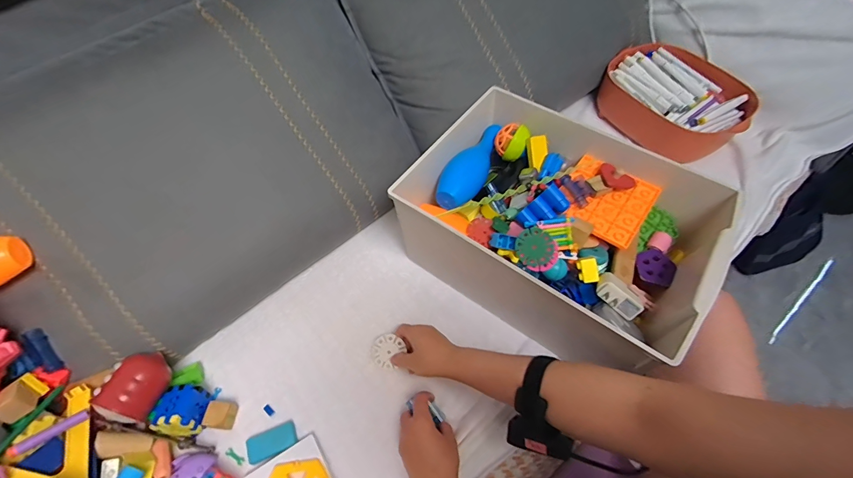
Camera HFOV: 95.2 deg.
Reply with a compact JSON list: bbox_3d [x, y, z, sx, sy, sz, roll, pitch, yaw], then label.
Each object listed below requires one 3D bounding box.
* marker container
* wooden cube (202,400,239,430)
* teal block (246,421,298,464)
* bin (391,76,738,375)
[{"bbox_3d":[0.515,-0.288,0.822,0.222,0.092,0.275,-29,63,-19],"label":"marker container"},{"bbox_3d":[-0.276,0.236,0.524,0.034,0.024,0.033,0,57,-2],"label":"wooden cube"},{"bbox_3d":[-0.205,0.267,0.516,0.064,0.007,0.033,-21,60,-15],"label":"teal block"},{"bbox_3d":[0.192,-0.020,0.611,0.423,0.170,0.301,33,62,18],"label":"bin"}]

